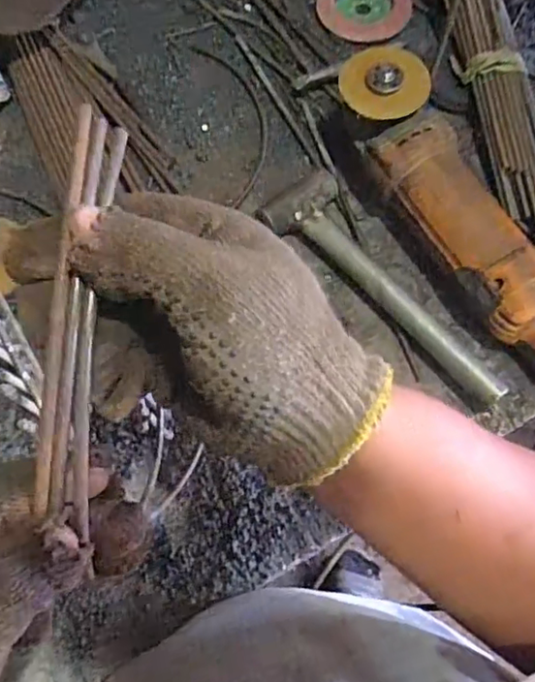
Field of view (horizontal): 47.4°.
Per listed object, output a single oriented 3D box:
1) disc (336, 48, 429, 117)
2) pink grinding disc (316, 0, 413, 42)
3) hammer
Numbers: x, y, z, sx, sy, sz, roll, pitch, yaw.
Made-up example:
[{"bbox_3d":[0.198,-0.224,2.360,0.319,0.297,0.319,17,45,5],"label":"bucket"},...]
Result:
[{"bbox_3d":[0.093,-0.203,0.478,0.067,0.007,0.061,-21,92,-2],"label":"disc"},{"bbox_3d":[0.100,-0.341,0.617,0.093,0.007,0.088,0,69,0],"label":"pink grinding disc"},{"bbox_3d":[0.101,-0.048,0.492,0.067,0.037,0.236,-39,74,-14],"label":"hammer"}]

